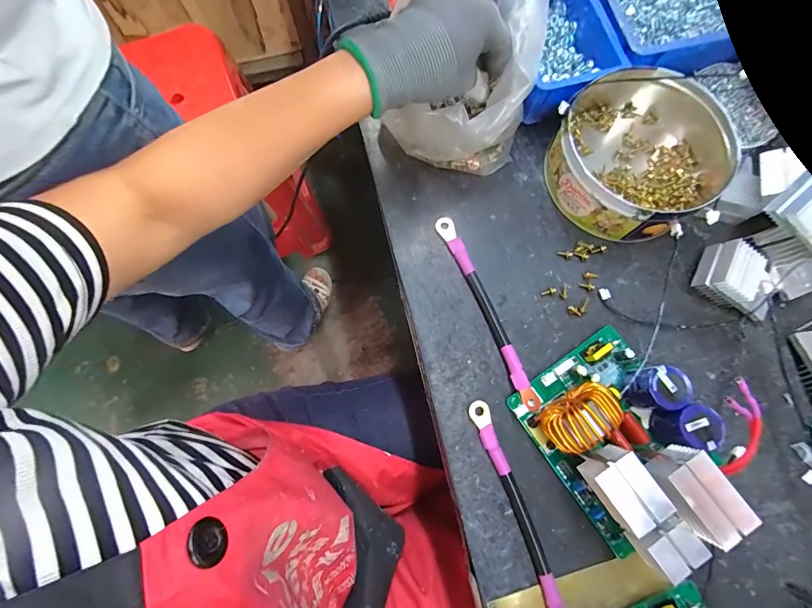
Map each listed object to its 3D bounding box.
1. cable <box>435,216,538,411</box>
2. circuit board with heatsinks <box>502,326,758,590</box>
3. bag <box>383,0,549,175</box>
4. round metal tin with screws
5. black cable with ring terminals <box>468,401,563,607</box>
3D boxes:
[{"bbox_3d":[0.074,0.003,0.361,0.017,0.013,0.194,-23,76,-5],"label":"cable"},{"bbox_3d":[0.179,0.103,0.305,0.126,0.075,0.152,-33,77,-7],"label":"circuit board with heatsinks"},{"bbox_3d":[0.056,-0.209,0.352,0.109,0.132,0.125,5,76,2],"label":"bag"},{"bbox_3d":[0.215,-0.144,0.372,0.144,0.061,0.150,0,76,1],"label":"round metal tin with screws"},{"bbox_3d":[0.093,0.177,0.316,0.018,0.012,0.197,-18,76,-4],"label":"black cable with ring terminals"}]

